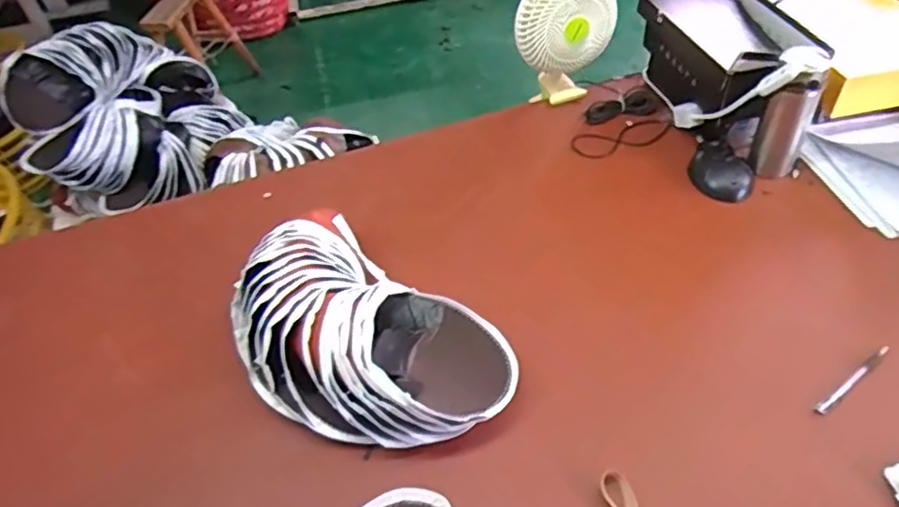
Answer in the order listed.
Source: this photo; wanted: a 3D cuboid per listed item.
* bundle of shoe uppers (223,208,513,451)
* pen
[{"bbox_3d":[-0.139,0.124,0.900,0.450,0.147,0.266,27,55,29],"label":"bundle of shoe uppers"},{"bbox_3d":[0.545,0.170,0.837,0.154,0.010,0.013,-29,46,-22],"label":"pen"}]

